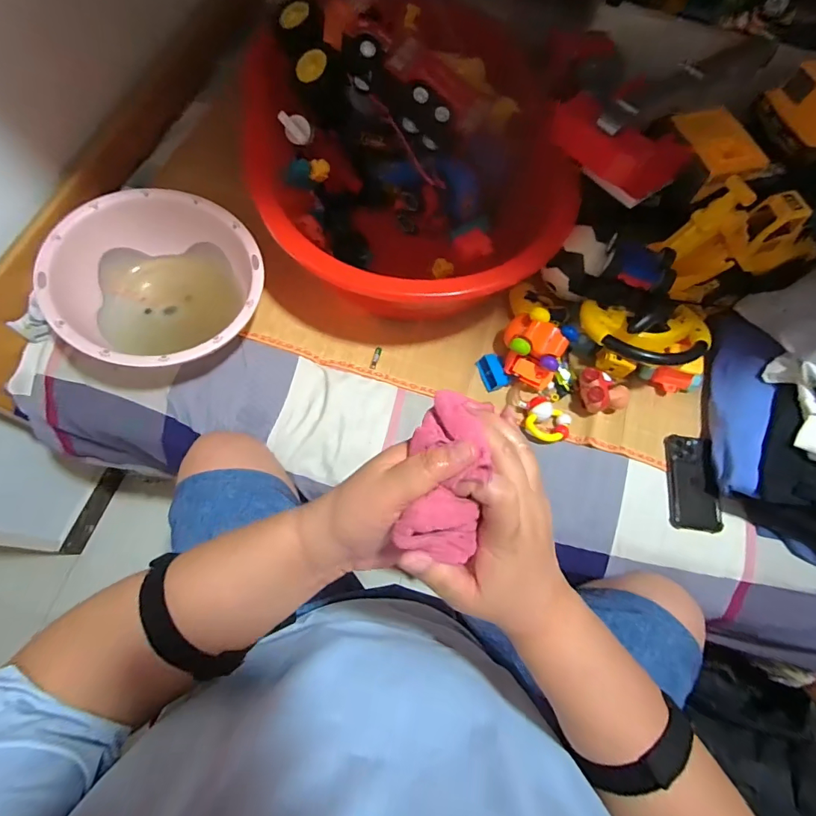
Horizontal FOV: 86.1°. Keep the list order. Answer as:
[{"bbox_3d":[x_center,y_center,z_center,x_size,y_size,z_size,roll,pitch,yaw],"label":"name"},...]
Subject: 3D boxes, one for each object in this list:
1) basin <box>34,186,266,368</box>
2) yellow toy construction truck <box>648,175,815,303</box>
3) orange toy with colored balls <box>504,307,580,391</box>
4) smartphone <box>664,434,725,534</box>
[{"bbox_3d":[-0.386,-0.185,0.700,0.298,0.137,0.276,1,68,-1],"label":"basin"},{"bbox_3d":[0.543,-0.278,0.707,0.273,0.144,0.105,-19,70,-9],"label":"yellow toy construction truck"},{"bbox_3d":[0.204,-0.098,0.716,0.102,0.088,0.091,26,70,8],"label":"orange toy with colored balls"},{"bbox_3d":[0.442,0.114,0.676,0.069,0.021,0.145,6,68,1],"label":"smartphone"}]

